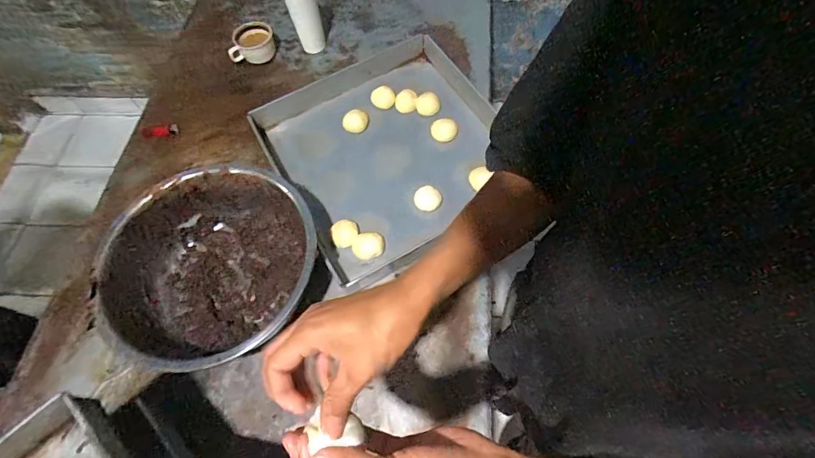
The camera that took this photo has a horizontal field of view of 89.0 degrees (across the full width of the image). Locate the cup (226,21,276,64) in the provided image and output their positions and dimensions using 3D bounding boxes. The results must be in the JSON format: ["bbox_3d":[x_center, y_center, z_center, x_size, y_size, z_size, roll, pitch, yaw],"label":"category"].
[{"bbox_3d":[-0.384,-0.455,1.019,0.117,0.053,0.081,-26,64,-10],"label":"cup"}]

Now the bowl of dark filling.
[{"bbox_3d":[-0.346,0.071,0.716,0.339,0.125,0.337,-1,63,3],"label":"bowl of dark filling"}]

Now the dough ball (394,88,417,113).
[{"bbox_3d":[-0.003,-0.287,0.930,0.048,0.025,0.048,-1,63,3],"label":"dough ball"}]

